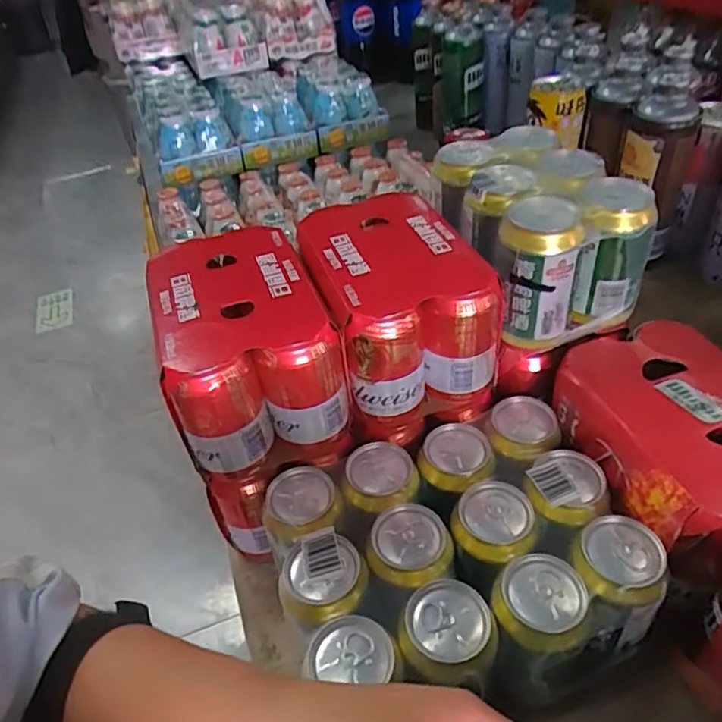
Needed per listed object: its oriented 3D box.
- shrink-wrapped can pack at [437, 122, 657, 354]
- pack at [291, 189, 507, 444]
[{"bbox_3d":[0.150,-0.116,0.531,0.123,0.112,0.187,-15,42,-9],"label":"shrink-wrapped can pack"},{"bbox_3d":[0.031,-0.049,0.540,0.137,0.129,0.190,-15,42,-9],"label":"pack"}]

